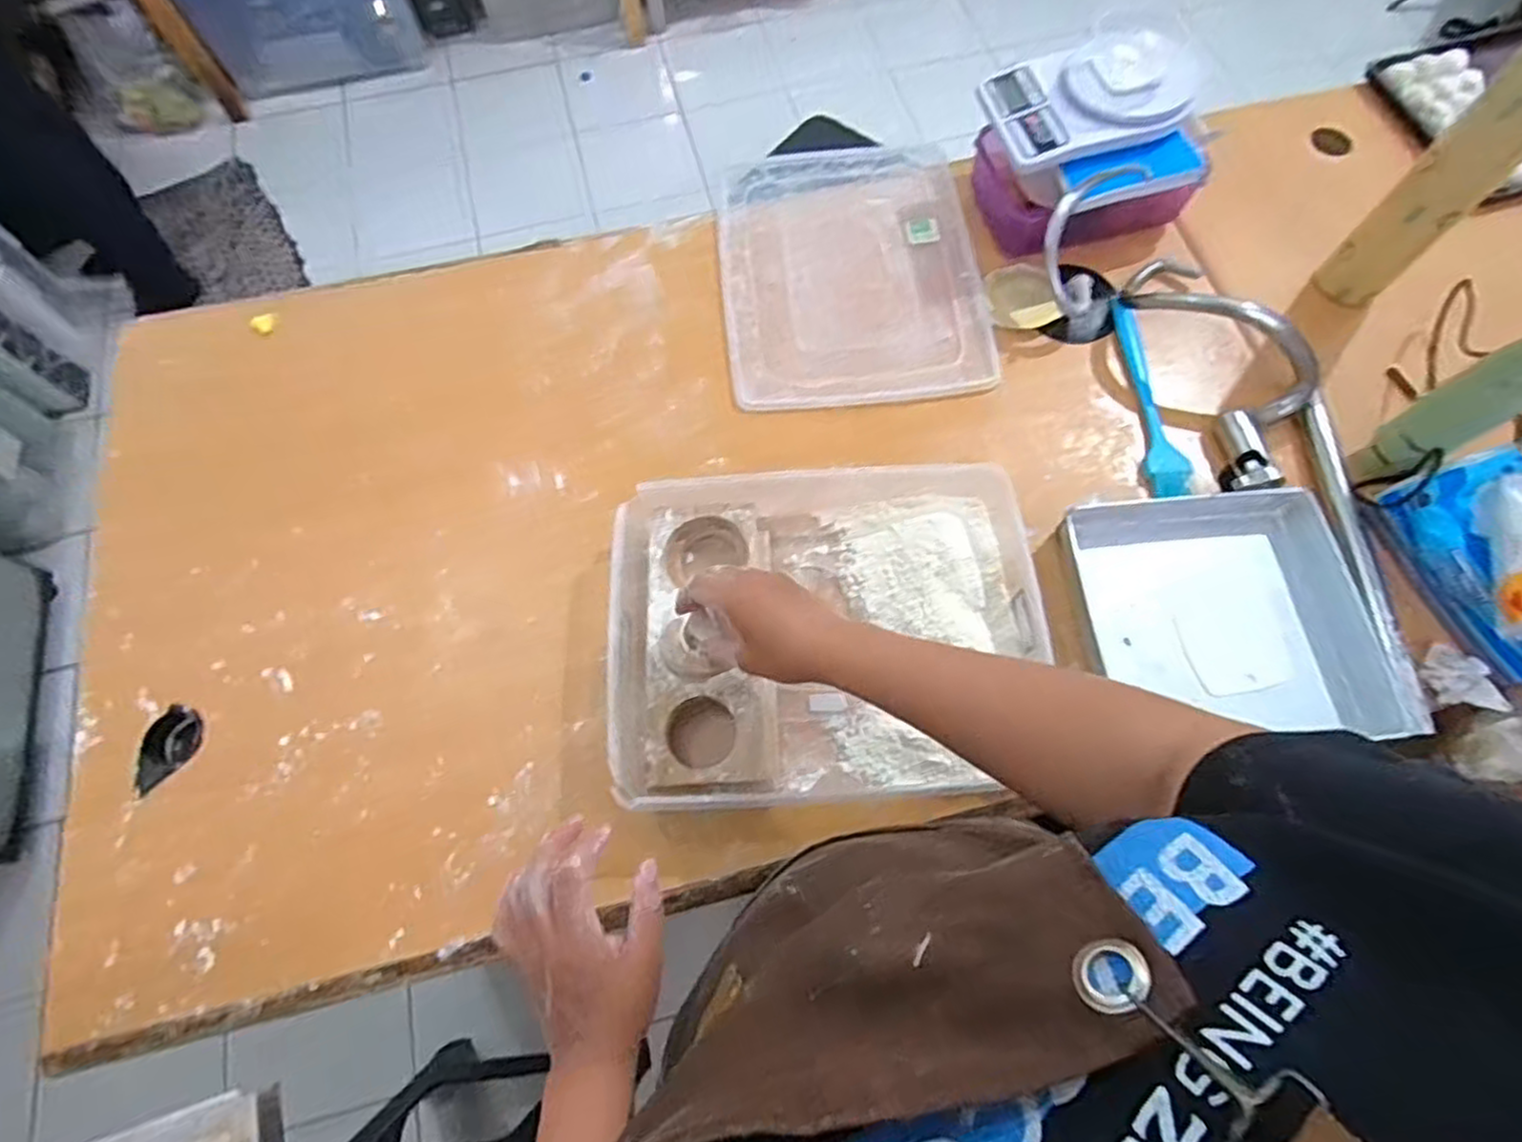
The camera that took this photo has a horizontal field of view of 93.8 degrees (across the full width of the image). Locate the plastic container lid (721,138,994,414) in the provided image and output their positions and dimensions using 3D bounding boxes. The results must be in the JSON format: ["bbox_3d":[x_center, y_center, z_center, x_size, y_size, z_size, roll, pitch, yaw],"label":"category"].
[{"bbox_3d":[0.097,-0.344,0.807,0.277,0.026,0.360,-5,69,-1],"label":"plastic container lid"}]

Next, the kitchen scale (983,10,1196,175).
[{"bbox_3d":[0.330,-0.481,0.710,0.186,0.052,0.129,-15,69,-5],"label":"kitchen scale"}]

